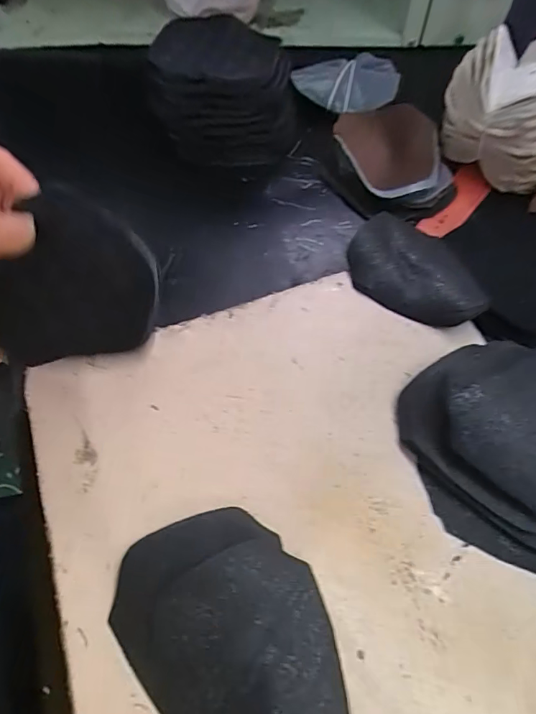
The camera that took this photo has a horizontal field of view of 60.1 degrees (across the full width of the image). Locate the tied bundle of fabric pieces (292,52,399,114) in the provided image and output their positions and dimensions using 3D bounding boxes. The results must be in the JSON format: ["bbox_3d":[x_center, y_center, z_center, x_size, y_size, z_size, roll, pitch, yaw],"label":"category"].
[{"bbox_3d":[0.076,-0.267,0.448,0.094,0.023,0.074,16,63,9],"label":"tied bundle of fabric pieces"}]

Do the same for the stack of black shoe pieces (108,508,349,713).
[{"bbox_3d":[-0.015,0.137,0.225,0.088,0.012,0.126,-35,69,-20],"label":"stack of black shoe pieces"}]

